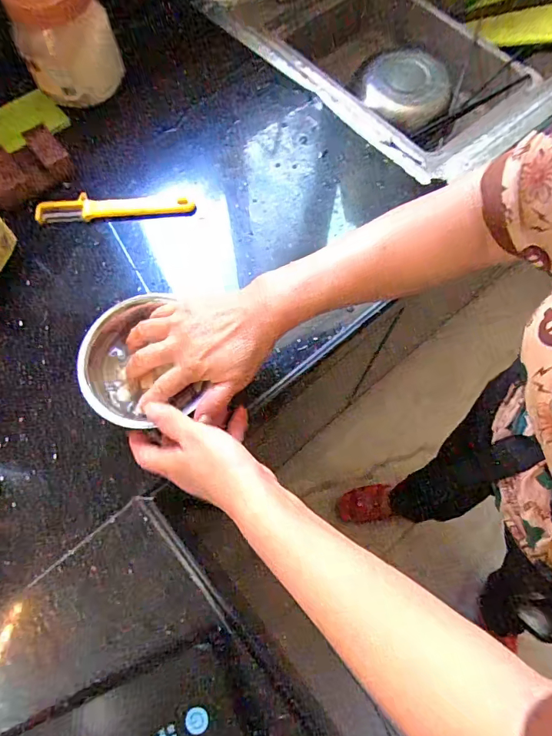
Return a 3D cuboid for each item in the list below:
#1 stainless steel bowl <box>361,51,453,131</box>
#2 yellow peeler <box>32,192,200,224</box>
[{"bbox_3d":[0.191,-0.412,0.634,0.122,0.037,0.113,-35,93,0],"label":"stainless steel bowl"},{"bbox_3d":[-0.186,-0.186,0.498,0.179,0.020,0.027,0,69,1],"label":"yellow peeler"}]

